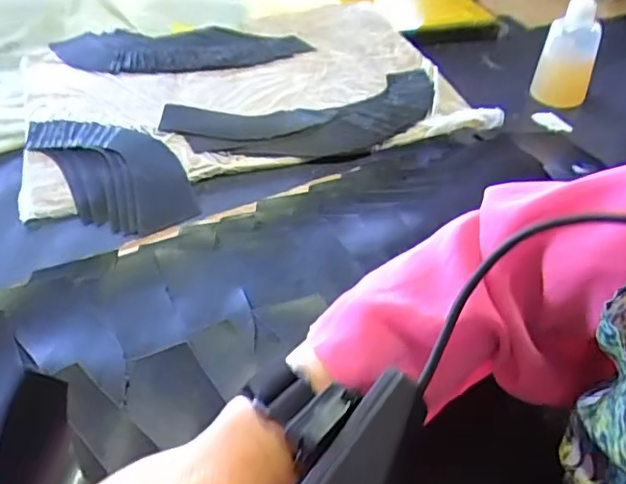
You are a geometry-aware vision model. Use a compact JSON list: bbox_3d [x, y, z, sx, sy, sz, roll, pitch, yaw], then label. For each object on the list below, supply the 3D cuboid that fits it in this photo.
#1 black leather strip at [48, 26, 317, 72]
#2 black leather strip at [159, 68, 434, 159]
[{"bbox_3d":[-0.171,-0.244,0.744,0.324,0.018,0.133,4,41,6],"label":"black leather strip"},{"bbox_3d":[-0.001,-0.134,0.630,0.301,0.014,0.129,-12,41,-11],"label":"black leather strip"}]

